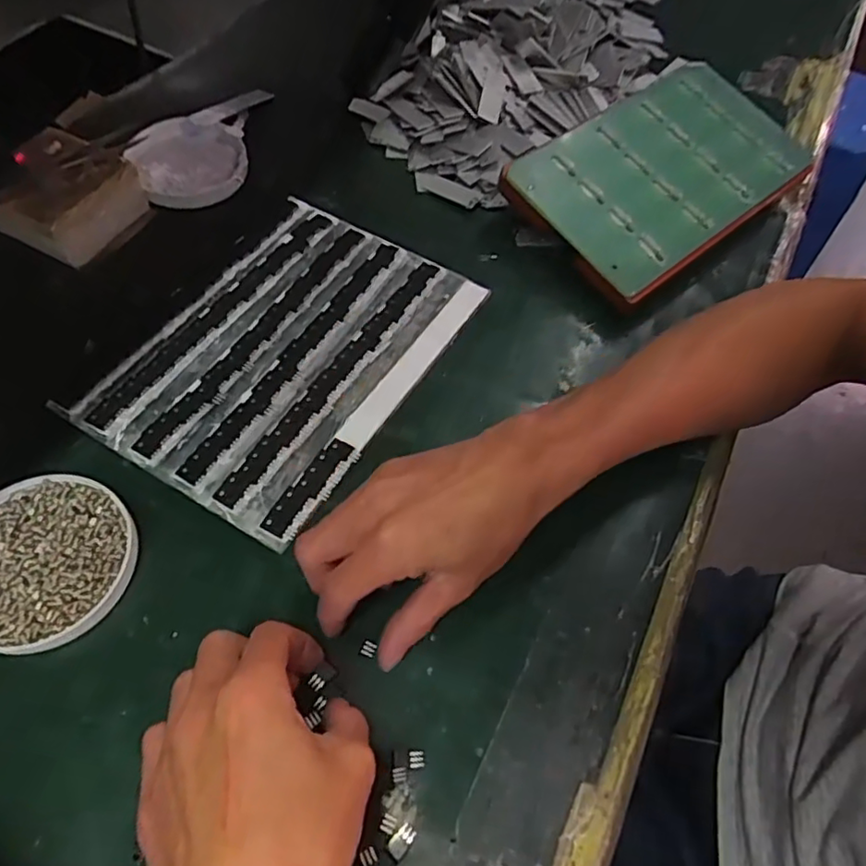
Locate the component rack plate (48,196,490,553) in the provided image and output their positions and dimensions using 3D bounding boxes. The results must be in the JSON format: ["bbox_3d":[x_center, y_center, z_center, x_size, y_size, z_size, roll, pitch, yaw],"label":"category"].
[{"bbox_3d":[-0.098,-0.059,0.418,0.175,0.012,0.239,28,63,14],"label":"component rack plate"}]

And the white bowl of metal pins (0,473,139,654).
[{"bbox_3d":[-0.222,0.071,0.337,0.097,0.014,0.095,1,59,-1],"label":"white bowl of metal pins"}]

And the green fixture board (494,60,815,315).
[{"bbox_3d":[0.194,-0.216,0.486,0.262,0.024,0.141,-36,78,-18],"label":"green fixture board"}]

